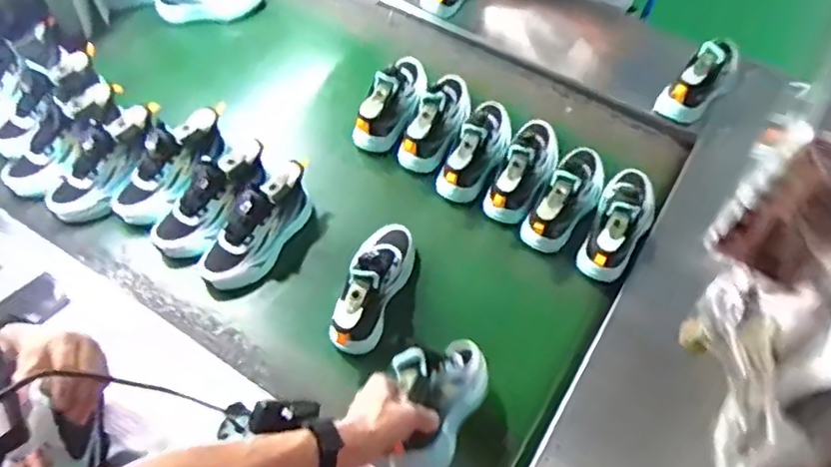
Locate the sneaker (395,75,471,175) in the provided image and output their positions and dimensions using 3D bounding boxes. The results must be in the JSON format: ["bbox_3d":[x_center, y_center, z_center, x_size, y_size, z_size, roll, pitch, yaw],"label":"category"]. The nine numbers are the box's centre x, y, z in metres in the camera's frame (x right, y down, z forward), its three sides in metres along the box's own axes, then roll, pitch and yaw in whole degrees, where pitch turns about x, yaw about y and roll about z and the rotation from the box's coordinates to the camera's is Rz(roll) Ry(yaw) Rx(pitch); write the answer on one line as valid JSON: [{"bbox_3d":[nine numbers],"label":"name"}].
[{"bbox_3d":[0.041,-0.213,1.063,0.083,0.108,0.224,23,61,13],"label":"sneaker"}]

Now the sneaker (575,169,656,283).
[{"bbox_3d":[0.327,-0.021,0.976,0.084,0.115,0.217,23,61,13],"label":"sneaker"}]

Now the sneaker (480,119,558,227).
[{"bbox_3d":[0.182,-0.118,1.014,0.083,0.107,0.218,23,61,13],"label":"sneaker"}]

